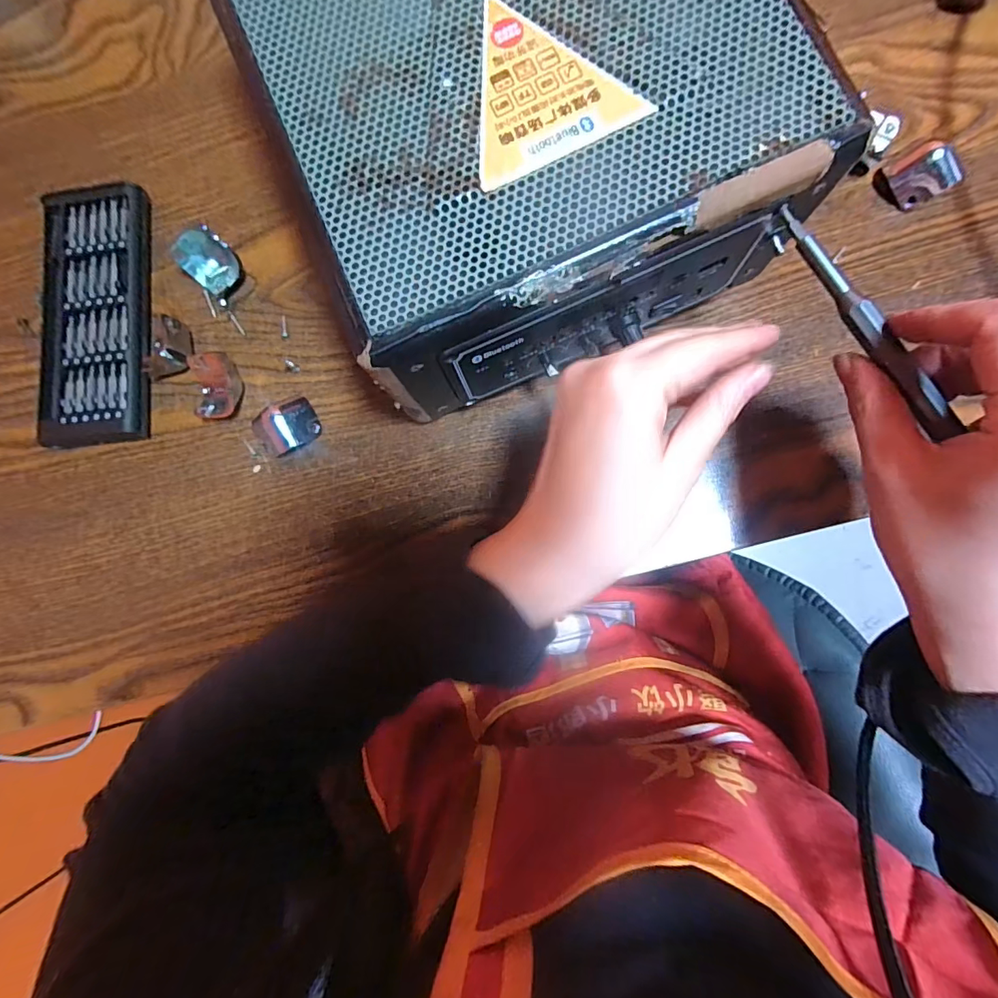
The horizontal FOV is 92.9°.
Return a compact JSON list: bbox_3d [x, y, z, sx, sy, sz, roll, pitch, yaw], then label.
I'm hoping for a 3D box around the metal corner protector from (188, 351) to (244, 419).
[{"bbox_3d":[-0.163,-0.063,0.272,0.027,0.018,0.036,-2,86,3],"label":"metal corner protector"}]

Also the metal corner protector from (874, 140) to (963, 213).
[{"bbox_3d":[0.222,-0.172,0.250,0.029,0.019,0.025,-21,85,2],"label":"metal corner protector"}]

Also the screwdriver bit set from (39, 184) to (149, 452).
[{"bbox_3d":[-0.237,-0.109,0.280,0.063,0.017,0.150,-5,86,3],"label":"screwdriver bit set"}]

